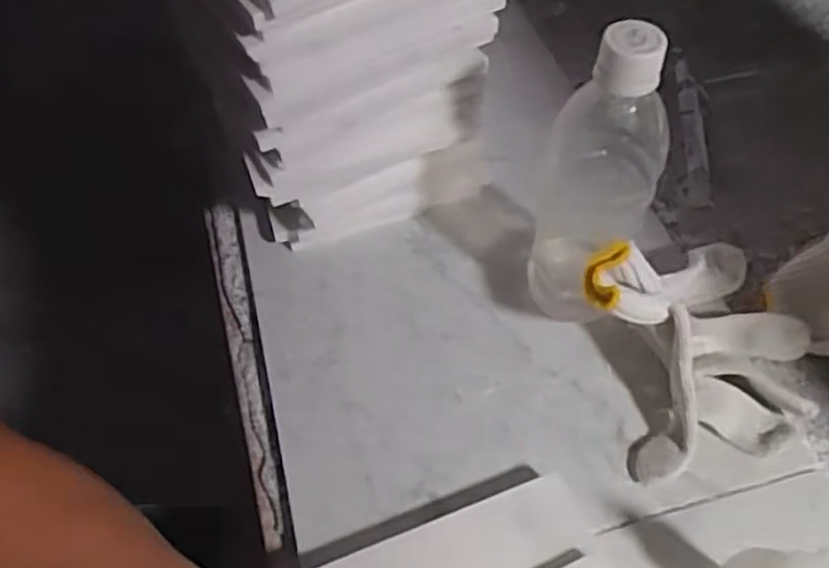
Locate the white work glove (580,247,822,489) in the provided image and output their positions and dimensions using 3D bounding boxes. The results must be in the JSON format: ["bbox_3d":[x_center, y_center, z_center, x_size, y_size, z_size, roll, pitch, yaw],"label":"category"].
[{"bbox_3d":[0.176,0.035,0.446,0.137,0.086,0.120,-24,55,-16],"label":"white work glove"}]

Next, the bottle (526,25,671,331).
[{"bbox_3d":[0.108,-0.059,0.447,0.058,0.214,0.059,10,53,9],"label":"bottle"}]

